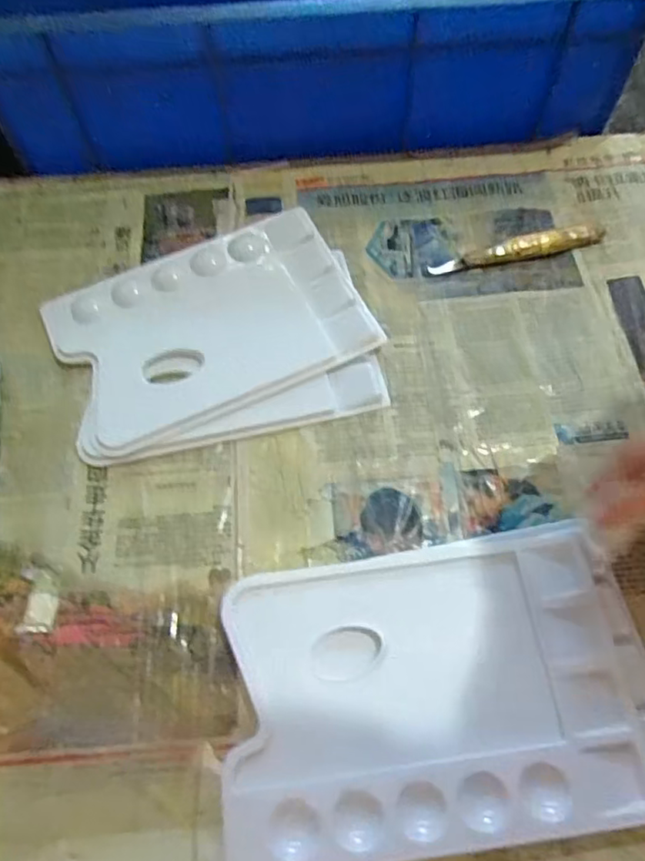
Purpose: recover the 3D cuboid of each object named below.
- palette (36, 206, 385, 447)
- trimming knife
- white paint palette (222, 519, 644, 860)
[{"bbox_3d":[-0.088,-0.088,0.484,0.231,0.018,0.157,-22,64,-10],"label":"palette"},{"bbox_3d":[0.167,-0.156,0.517,0.152,0.014,0.019,-11,63,-5],"label":"trimming knife"},{"bbox_3d":[0.063,0.152,0.361,0.236,0.015,0.164,-7,63,-2],"label":"white paint palette"}]

